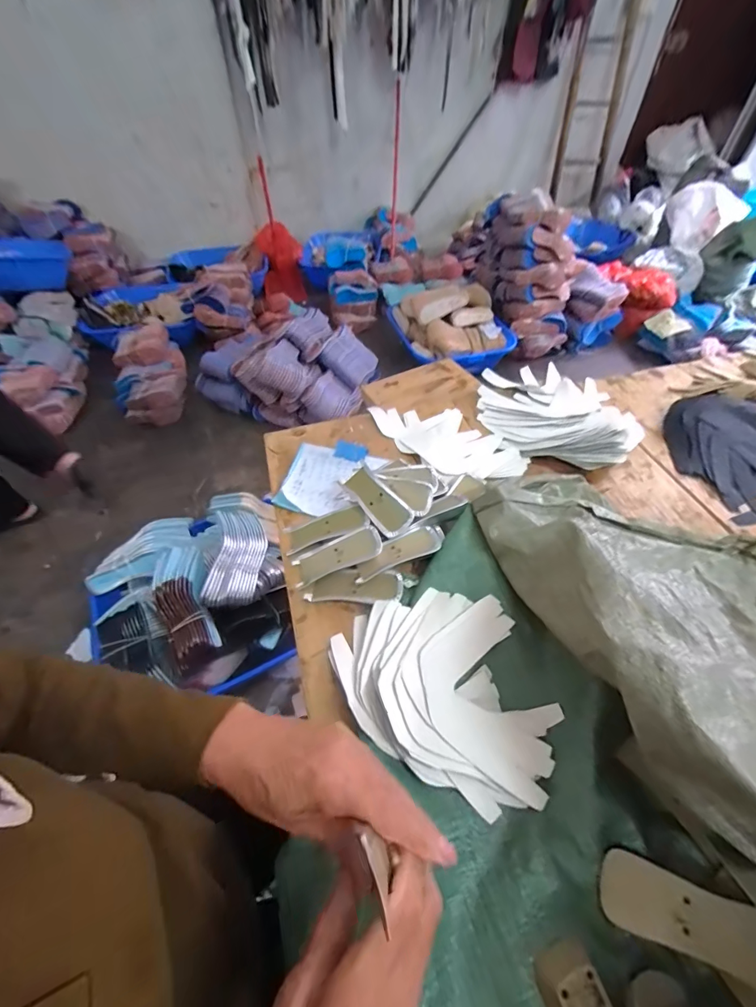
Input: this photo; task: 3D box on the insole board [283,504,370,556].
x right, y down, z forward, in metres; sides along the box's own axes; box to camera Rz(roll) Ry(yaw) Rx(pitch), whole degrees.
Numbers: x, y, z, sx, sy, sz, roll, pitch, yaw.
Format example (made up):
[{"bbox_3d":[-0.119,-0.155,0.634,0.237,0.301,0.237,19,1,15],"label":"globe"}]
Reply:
[{"bbox_3d":[-0.071,0.032,0.542,0.117,0.005,0.046,-21,47,7],"label":"insole board"}]

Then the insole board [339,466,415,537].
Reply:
[{"bbox_3d":[-0.002,-0.006,0.538,0.046,0.007,0.113,-40,65,-1],"label":"insole board"}]

